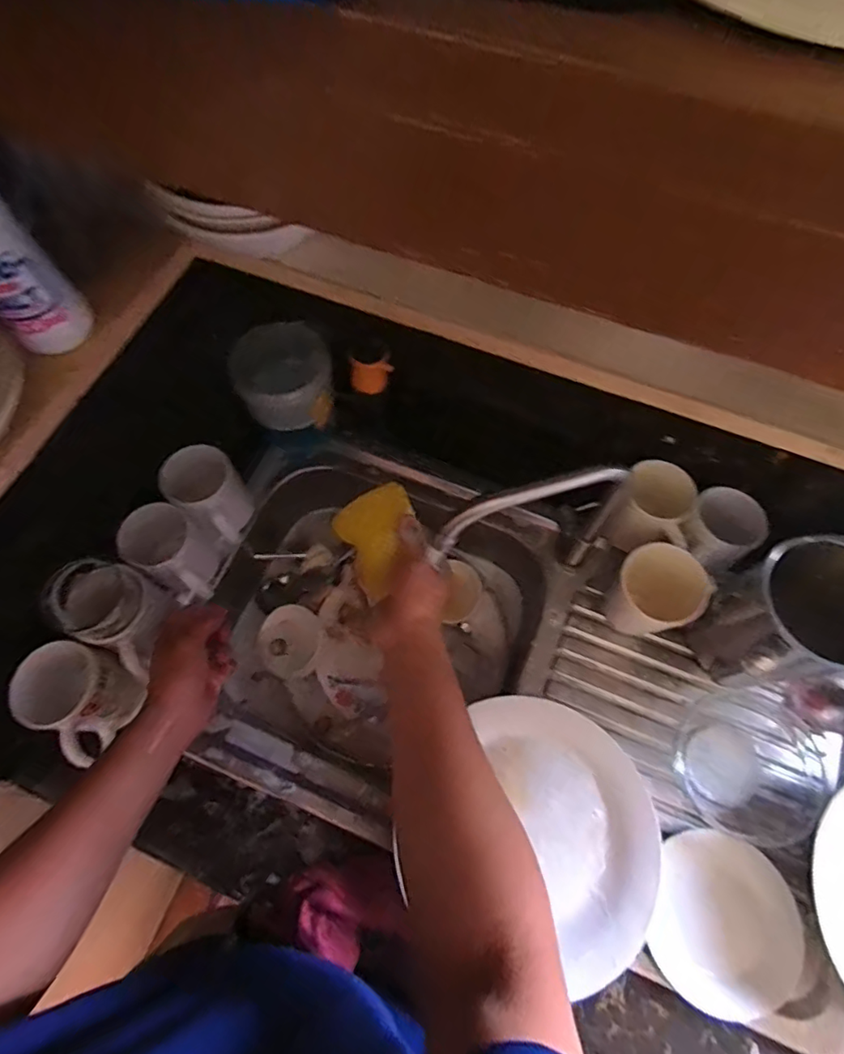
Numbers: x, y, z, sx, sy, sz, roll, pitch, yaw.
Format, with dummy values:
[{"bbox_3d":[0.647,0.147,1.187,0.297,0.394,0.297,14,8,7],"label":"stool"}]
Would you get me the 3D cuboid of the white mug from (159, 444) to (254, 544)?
[{"bbox_3d":[-0.246,-0.041,0.625,0.074,0.098,0.070,0,67,-1],"label":"white mug"}]

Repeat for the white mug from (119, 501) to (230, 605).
[{"bbox_3d":[-0.277,0.030,0.612,0.072,0.105,0.078,14,67,5],"label":"white mug"}]

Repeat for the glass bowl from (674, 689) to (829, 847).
[{"bbox_3d":[0.329,0.240,0.557,0.136,0.056,0.134,0,67,-1],"label":"glass bowl"}]

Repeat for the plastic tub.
[{"bbox_3d":[-0.162,-0.178,0.656,0.113,0.073,0.110,0,67,-1],"label":"plastic tub"}]

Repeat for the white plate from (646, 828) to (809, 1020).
[{"bbox_3d":[0.283,0.367,0.504,0.117,0.028,0.140,22,68,8],"label":"white plate"}]

